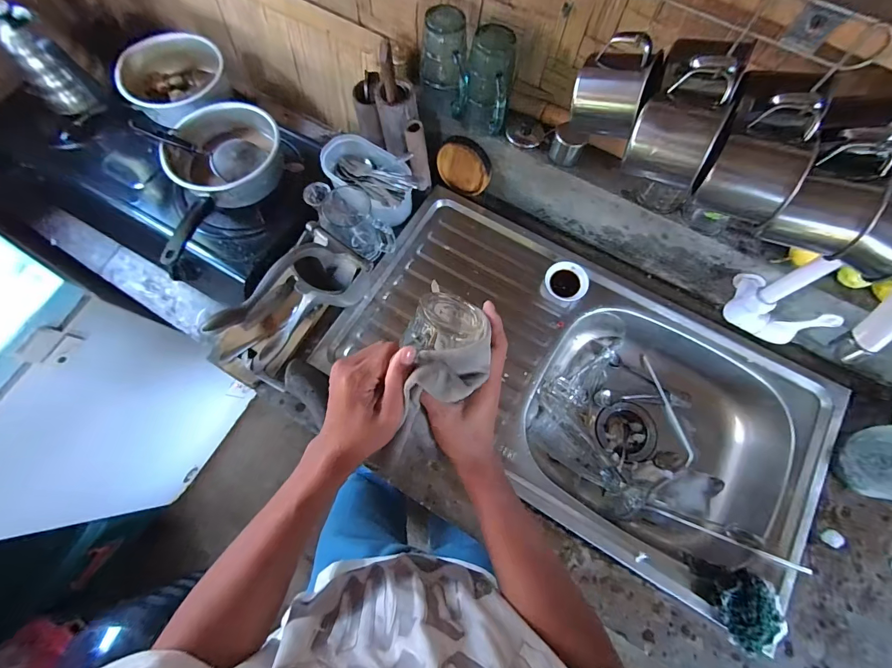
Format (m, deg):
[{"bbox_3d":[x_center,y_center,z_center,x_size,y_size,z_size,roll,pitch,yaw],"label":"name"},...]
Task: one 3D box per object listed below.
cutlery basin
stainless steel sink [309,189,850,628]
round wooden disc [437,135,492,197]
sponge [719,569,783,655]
[{"bbox_3d":[-0.134,-0.270,0.676,0.183,0.078,0.098,41,79,11],"label":"cutlery basin"},{"bbox_3d":[0.205,0.077,0.666,0.752,0.138,0.412,32,77,10],"label":"stainless steel sink"},{"bbox_3d":[0.032,-0.294,0.673,0.098,0.092,0.013,36,53,-7],"label":"round wooden disc"},{"bbox_3d":[0.394,0.359,0.494,0.081,0.043,0.087,25,76,8],"label":"sponge"}]

